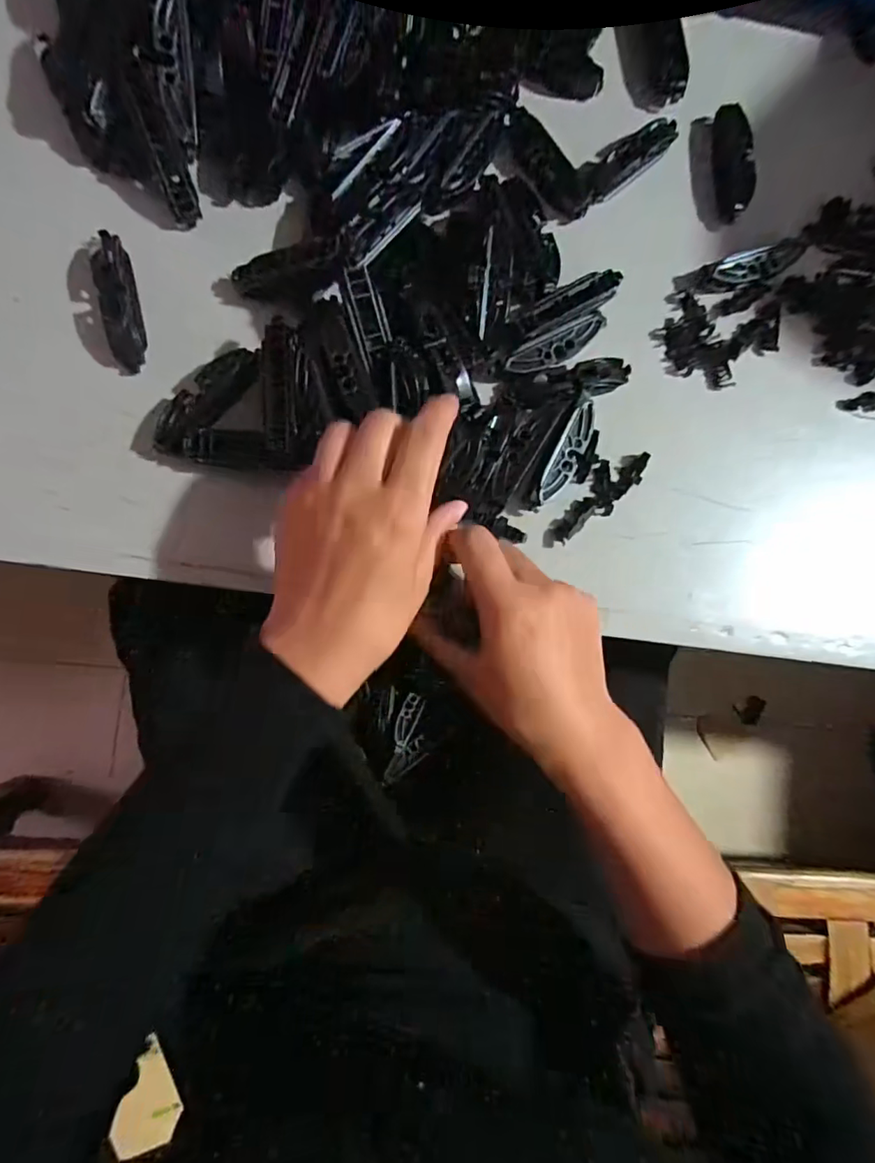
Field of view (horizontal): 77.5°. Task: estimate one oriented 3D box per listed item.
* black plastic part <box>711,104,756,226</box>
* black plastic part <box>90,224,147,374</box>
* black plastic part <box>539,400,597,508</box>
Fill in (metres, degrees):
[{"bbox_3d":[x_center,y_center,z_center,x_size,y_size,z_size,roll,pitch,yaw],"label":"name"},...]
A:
[{"bbox_3d":[0.199,-0.282,0.365,0.024,0.009,0.077,1,87,-6],"label":"black plastic part"},{"bbox_3d":[-0.181,-0.157,0.310,0.017,0.021,0.073,-7,88,-7],"label":"black plastic part"},{"bbox_3d":[0.080,-0.079,0.336,0.017,0.011,0.065,26,85,-5],"label":"black plastic part"}]

